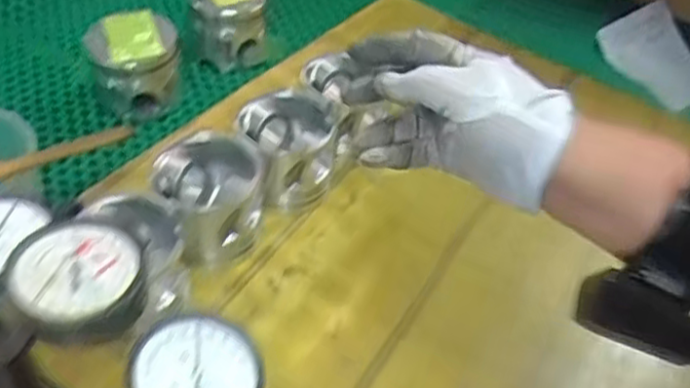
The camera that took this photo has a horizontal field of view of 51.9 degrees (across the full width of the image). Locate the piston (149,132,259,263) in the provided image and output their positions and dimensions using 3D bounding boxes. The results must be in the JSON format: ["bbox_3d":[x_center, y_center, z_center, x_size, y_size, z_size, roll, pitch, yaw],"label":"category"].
[{"bbox_3d":[-0.115,0.003,0.602,0.082,0.085,0.082,4,44,-3],"label":"piston"}]

